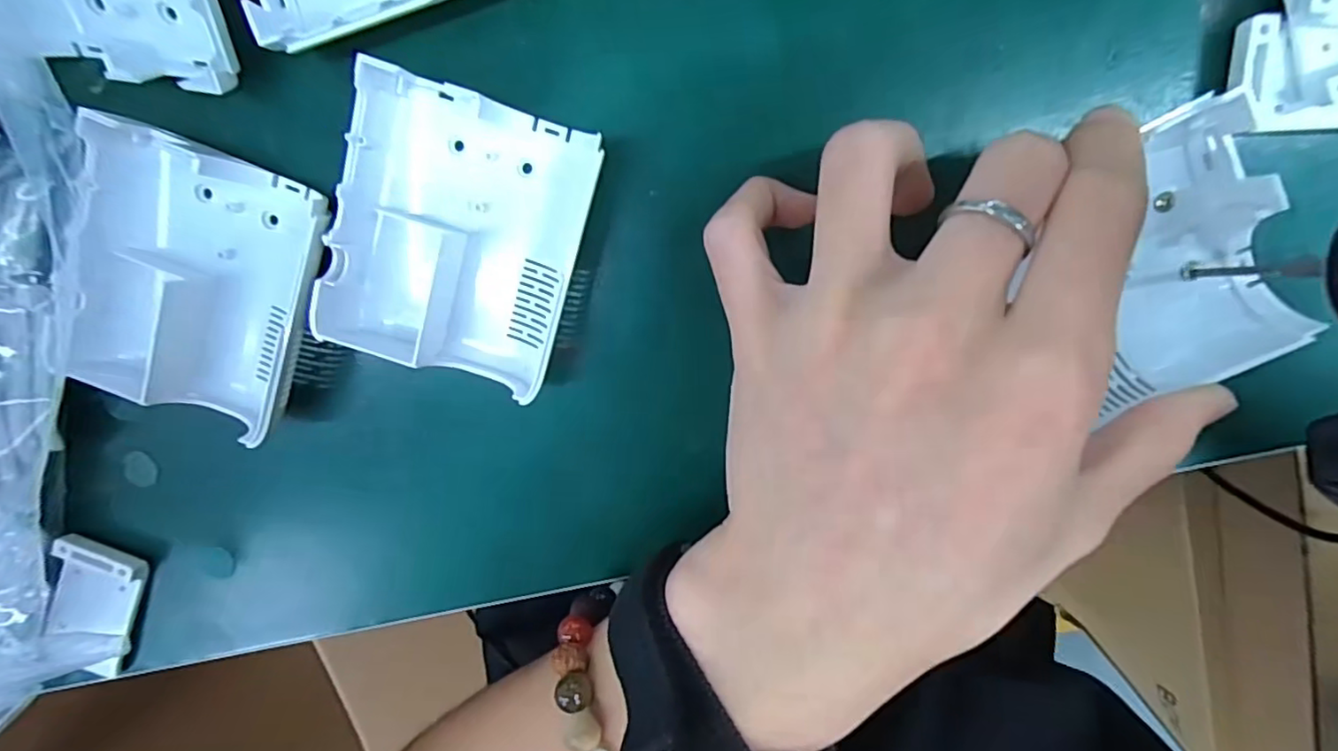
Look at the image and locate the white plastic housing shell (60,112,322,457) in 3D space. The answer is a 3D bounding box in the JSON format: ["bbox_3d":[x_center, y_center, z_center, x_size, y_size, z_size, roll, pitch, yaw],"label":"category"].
[{"bbox_3d":[-0.140,-0.027,0.179,0.071,0.024,0.077,23,103,-3],"label":"white plastic housing shell"}]

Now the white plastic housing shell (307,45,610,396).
[{"bbox_3d":[-0.060,-0.039,0.176,0.067,0.025,0.079,18,103,-2],"label":"white plastic housing shell"}]

